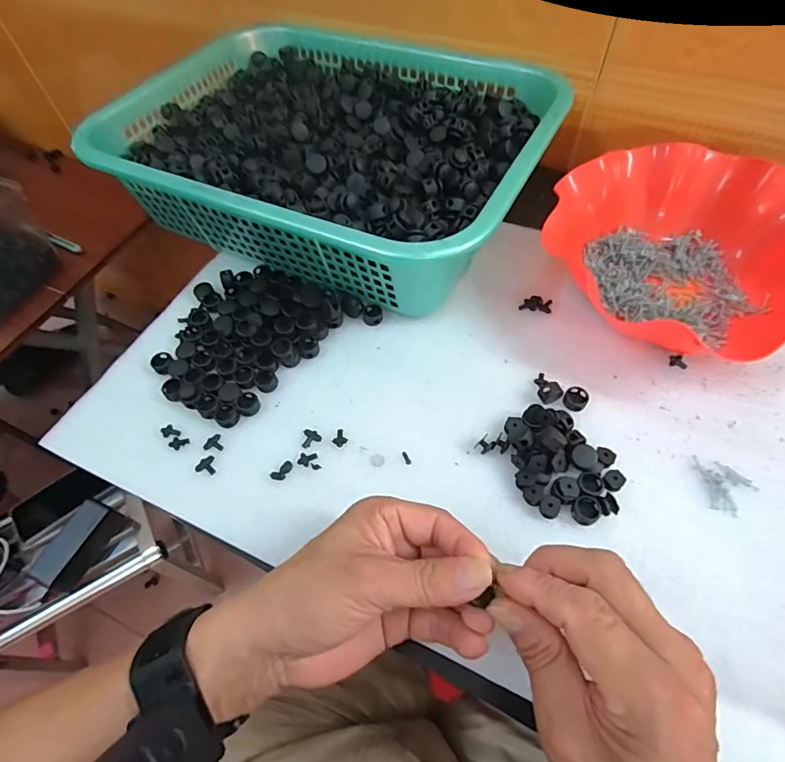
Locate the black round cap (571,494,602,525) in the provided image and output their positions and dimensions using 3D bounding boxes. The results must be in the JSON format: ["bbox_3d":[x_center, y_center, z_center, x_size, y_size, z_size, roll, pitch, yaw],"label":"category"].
[{"bbox_3d":[0.126,0.085,0.311,0.017,0.008,0.017,-1,59,2],"label":"black round cap"}]

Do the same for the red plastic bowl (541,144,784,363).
[{"bbox_3d":[0.244,-0.113,0.406,0.221,0.060,0.221,-1,59,2],"label":"red plastic bowl"}]

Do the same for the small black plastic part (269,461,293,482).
[{"bbox_3d":[-0.078,0.065,0.340,0.017,0.004,0.009,-36,64,-18],"label":"small black plastic part"}]

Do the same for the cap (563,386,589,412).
[{"bbox_3d":[0.138,0.014,0.357,0.016,0.007,0.017,-1,59,2],"label":"cap"}]

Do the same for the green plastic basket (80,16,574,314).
[{"bbox_3d":[-0.060,-0.224,0.457,0.384,0.098,0.289,21,62,14],"label":"green plastic basket"}]

